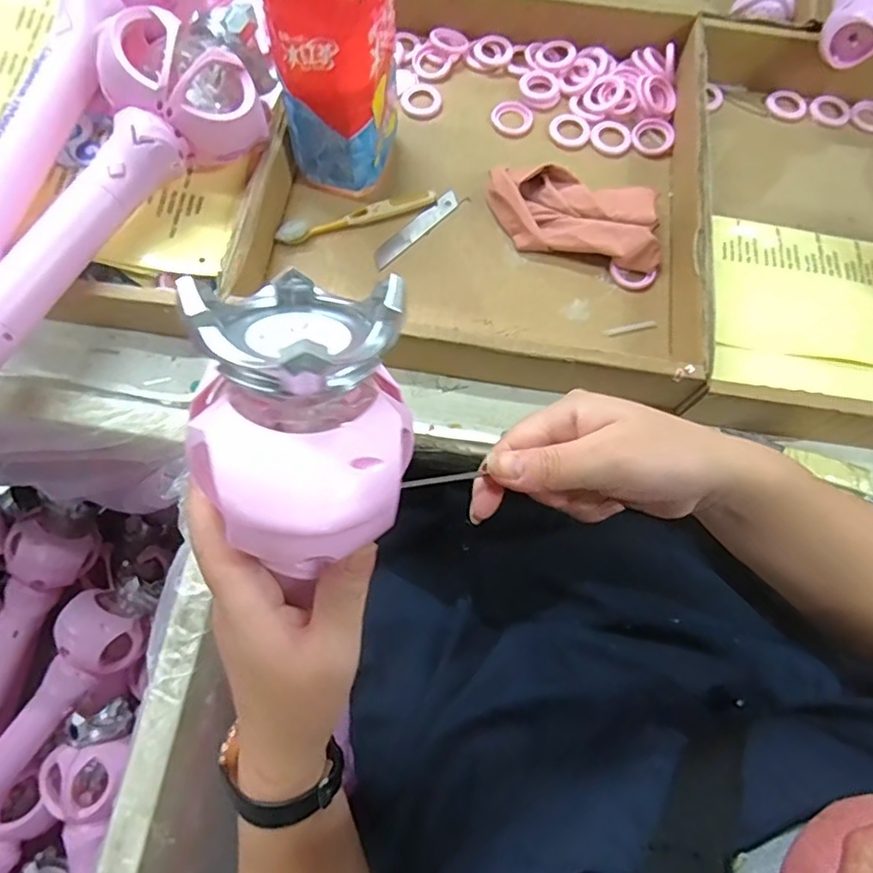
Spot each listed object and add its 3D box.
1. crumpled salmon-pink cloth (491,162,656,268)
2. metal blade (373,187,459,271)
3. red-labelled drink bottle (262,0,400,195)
[{"bbox_3d":[0.113,-0.184,0.495,0.143,0.028,0.069,12,71,2],"label":"crumpled salmon-pink cloth"},{"bbox_3d":[-0.017,-0.175,0.499,0.017,0.004,0.097,44,75,3],"label":"metal blade"},{"bbox_3d":[-0.071,-0.286,0.421,0.083,0.205,0.096,1,71,-1],"label":"red-labelled drink bottle"}]

